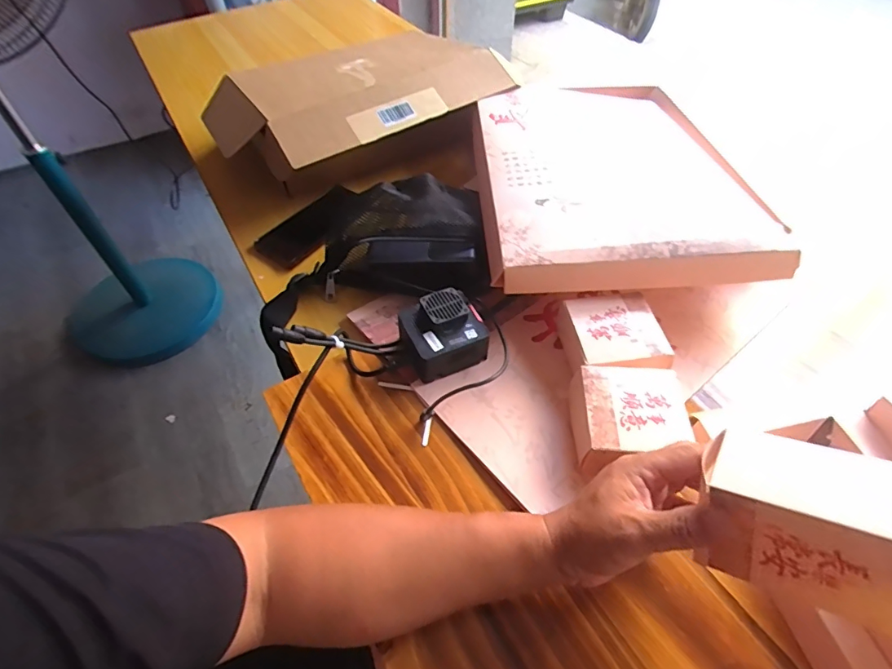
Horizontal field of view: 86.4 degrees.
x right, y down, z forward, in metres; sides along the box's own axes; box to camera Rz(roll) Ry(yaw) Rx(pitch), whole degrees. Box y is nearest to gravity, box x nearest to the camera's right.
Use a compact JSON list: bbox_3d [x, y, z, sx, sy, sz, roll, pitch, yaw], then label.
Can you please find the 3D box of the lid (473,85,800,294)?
[{"bbox_3d":[0.189,-0.205,0.581,0.298,0.031,0.369,-4,53,-2],"label":"lid"}]

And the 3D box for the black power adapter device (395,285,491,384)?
[{"bbox_3d":[-0.004,-0.002,0.493,0.082,0.055,0.075,-22,55,-15],"label":"black power adapter device"}]

